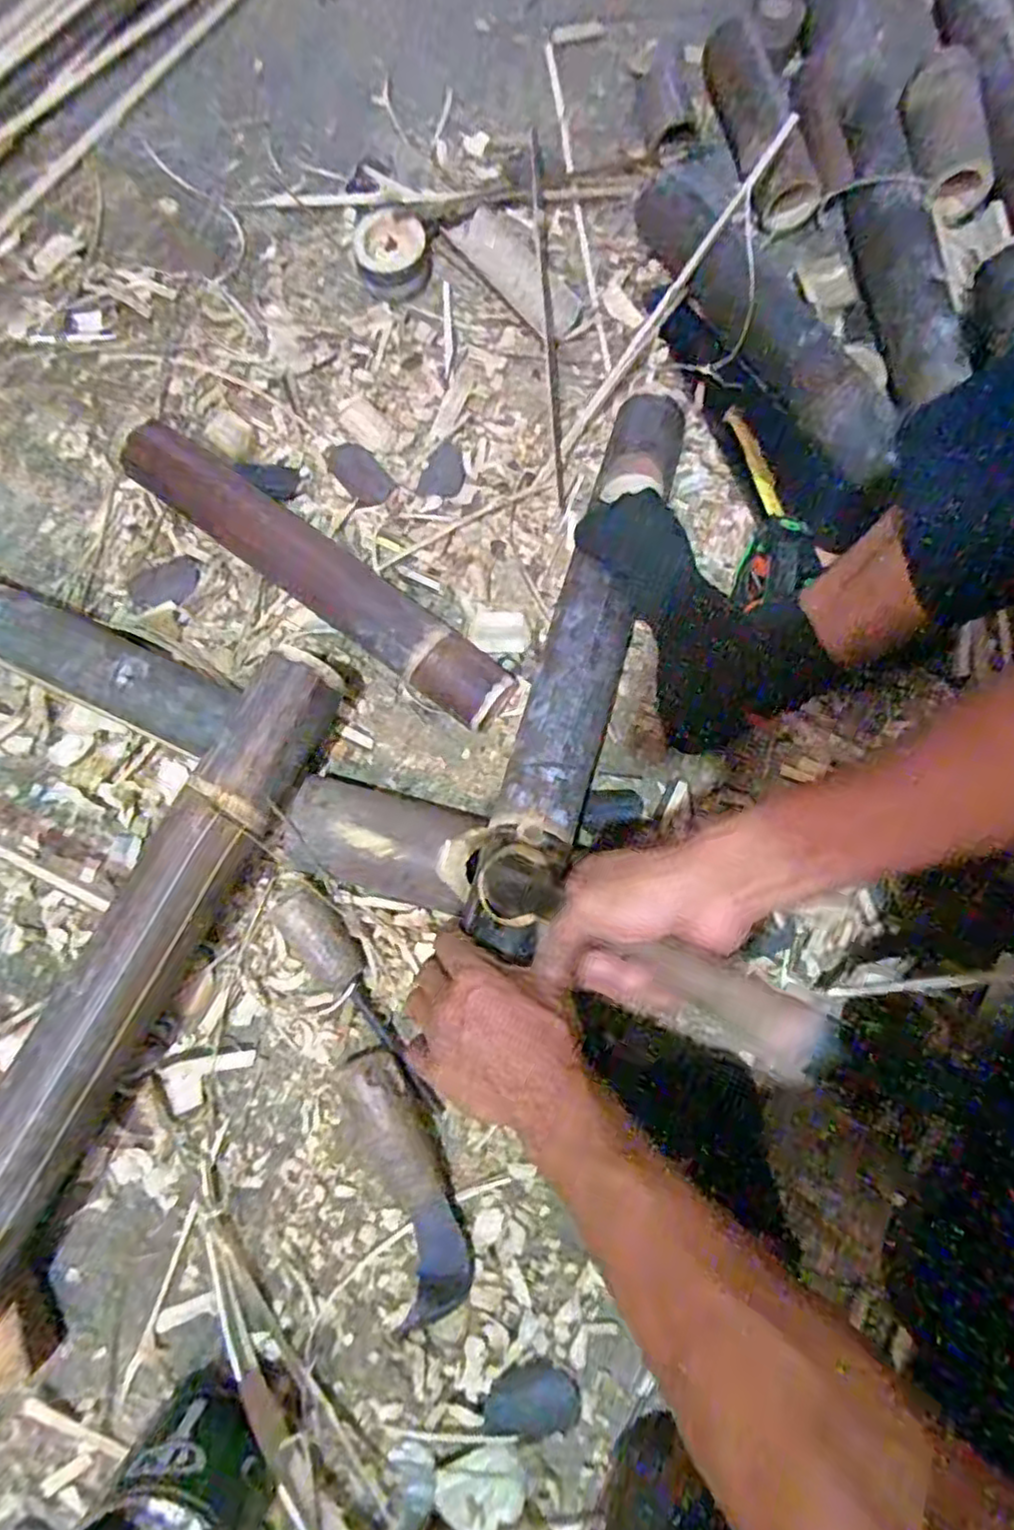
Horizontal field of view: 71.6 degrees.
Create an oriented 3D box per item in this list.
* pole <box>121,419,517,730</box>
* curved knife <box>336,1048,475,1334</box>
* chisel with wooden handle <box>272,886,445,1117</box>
[{"bbox_3d":[-0.162,-0.168,0.615,0.385,0.061,0.067,36,79,6],"label":"pole"},{"bbox_3d":[-0.080,0.314,0.532,0.065,0.033,0.188,-19,79,-4],"label":"curved knife"},{"bbox_3d":[-0.118,0.187,0.565,0.047,0.042,0.203,-34,95,-7],"label":"chisel with wooden handle"}]

